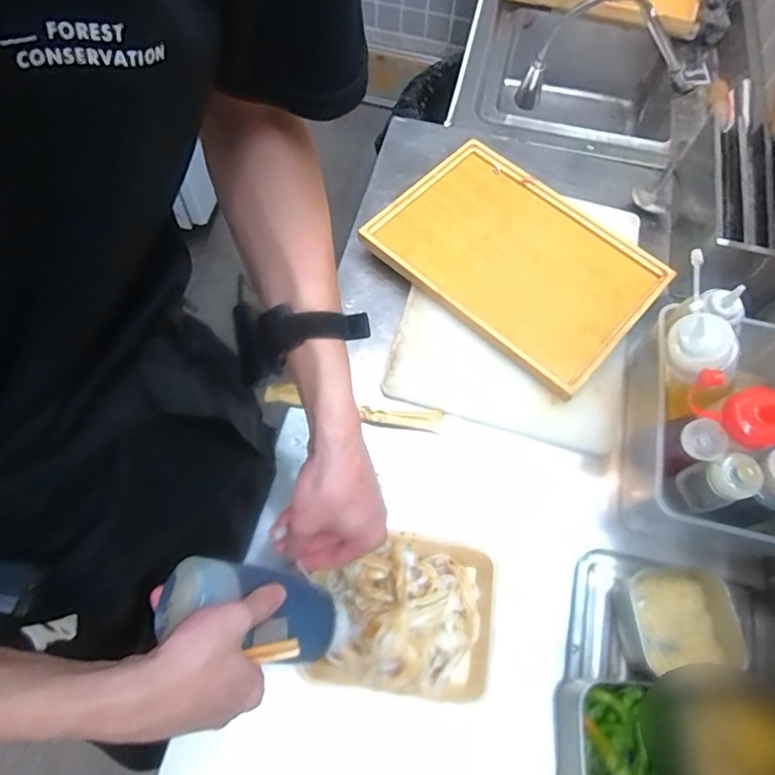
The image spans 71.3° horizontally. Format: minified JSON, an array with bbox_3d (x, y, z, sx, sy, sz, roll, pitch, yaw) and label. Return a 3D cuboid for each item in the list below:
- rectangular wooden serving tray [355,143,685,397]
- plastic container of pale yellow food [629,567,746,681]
[{"bbox_3d":[0.183,-0.189,0.793,0.376,0.035,0.275,40,69,15],"label":"rectangular wooden serving tray"},{"bbox_3d":[0.327,0.254,0.596,0.097,0.041,0.102,-2,64,-4],"label":"plastic container of pale yellow food"}]

